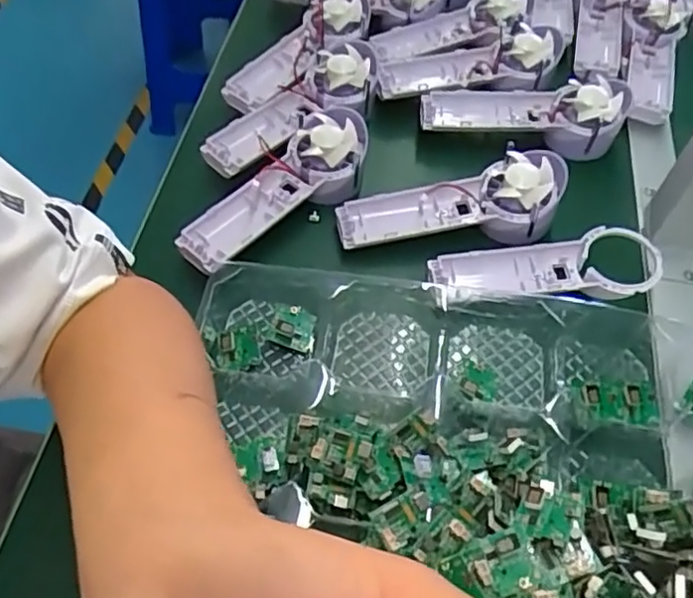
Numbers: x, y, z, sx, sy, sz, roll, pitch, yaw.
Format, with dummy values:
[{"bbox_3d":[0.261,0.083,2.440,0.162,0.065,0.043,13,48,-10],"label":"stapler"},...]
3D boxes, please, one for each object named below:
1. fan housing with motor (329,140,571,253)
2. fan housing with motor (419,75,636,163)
[{"bbox_3d":[0.083,-0.076,0.491,0.175,0.037,0.063,-10,58,-10],"label":"fan housing with motor"},{"bbox_3d":[0.156,-0.171,0.564,0.174,0.040,0.066,11,57,4],"label":"fan housing with motor"}]

